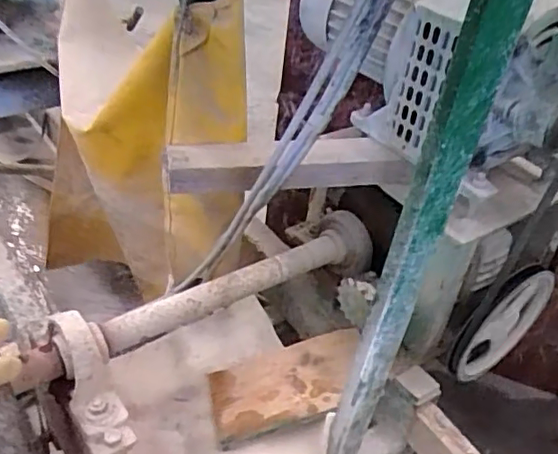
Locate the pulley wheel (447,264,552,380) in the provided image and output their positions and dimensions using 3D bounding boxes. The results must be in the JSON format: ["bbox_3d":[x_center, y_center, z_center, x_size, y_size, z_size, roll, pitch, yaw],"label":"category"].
[{"bbox_3d":[0.330,0.144,0.896,0.206,0.196,0.032,-20,44,-32],"label":"pulley wheel"}]

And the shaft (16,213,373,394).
[{"bbox_3d":[-0.084,0.090,0.771,0.498,0.074,0.077,-19,44,-31],"label":"shaft"}]

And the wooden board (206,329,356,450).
[{"bbox_3d":[0.010,0.234,0.885,0.232,0.022,0.126,-19,45,1],"label":"wooden board"}]

